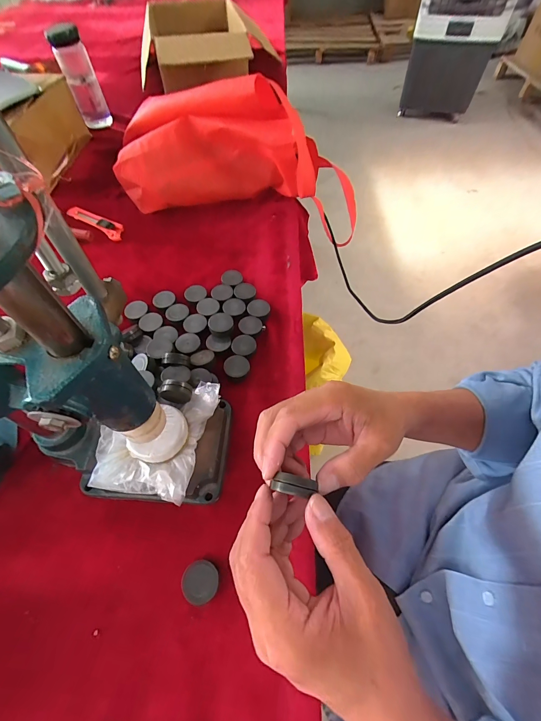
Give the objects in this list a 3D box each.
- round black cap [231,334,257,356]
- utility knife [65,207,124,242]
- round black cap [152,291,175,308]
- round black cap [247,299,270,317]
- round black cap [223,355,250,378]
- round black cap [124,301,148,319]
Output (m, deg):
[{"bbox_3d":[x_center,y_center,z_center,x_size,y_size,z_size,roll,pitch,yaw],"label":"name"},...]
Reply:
[{"bbox_3d":[-0.036,-0.021,0.414,0.031,0.004,0.030,1,60,-1],"label":"round black cap"},{"bbox_3d":[-0.316,-0.251,0.555,0.131,0.008,0.033,26,62,13],"label":"utility knife"},{"bbox_3d":[-0.158,-0.092,0.458,0.031,0.005,0.033,-3,60,-3],"label":"round black cap"},{"bbox_3d":[-0.017,-0.078,0.455,0.033,0.008,0.033,1,60,-1],"label":"round black cap"},{"bbox_3d":[-0.044,0.006,0.396,0.033,0.004,0.029,18,61,9],"label":"round black cap"},{"bbox_3d":[-0.196,-0.074,0.450,0.034,0.008,0.029,5,60,1],"label":"round black cap"}]

